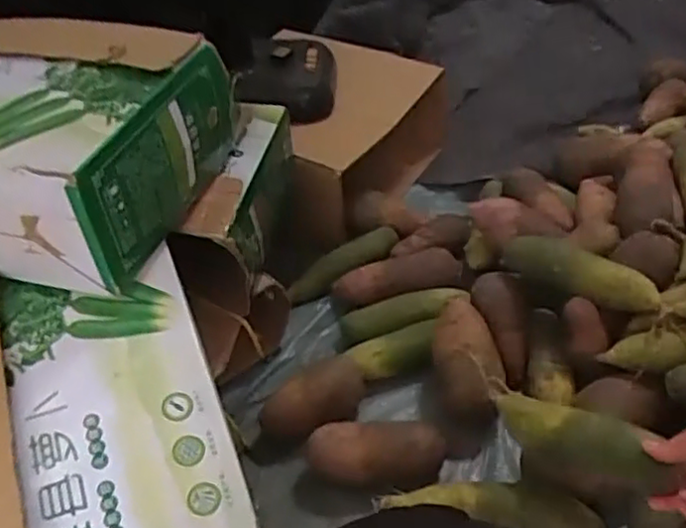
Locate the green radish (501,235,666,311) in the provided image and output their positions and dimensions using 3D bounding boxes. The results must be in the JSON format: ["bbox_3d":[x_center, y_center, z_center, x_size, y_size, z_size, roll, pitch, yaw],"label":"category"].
[{"bbox_3d":[0.293,0.008,0.840,0.187,0.049,0.054,23,49,28],"label":"green radish"}]

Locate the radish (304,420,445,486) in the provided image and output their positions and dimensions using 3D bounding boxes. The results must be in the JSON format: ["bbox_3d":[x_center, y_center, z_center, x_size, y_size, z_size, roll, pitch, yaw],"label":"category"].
[{"bbox_3d":[0.037,0.208,0.764,0.157,0.056,0.070,-2,42,4],"label":"radish"}]

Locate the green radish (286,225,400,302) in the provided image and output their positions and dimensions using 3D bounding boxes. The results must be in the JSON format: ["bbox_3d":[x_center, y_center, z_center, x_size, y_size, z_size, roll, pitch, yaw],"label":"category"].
[{"bbox_3d":[0.000,-0.002,1.009,0.188,0.048,0.050,-31,46,-6],"label":"green radish"}]

